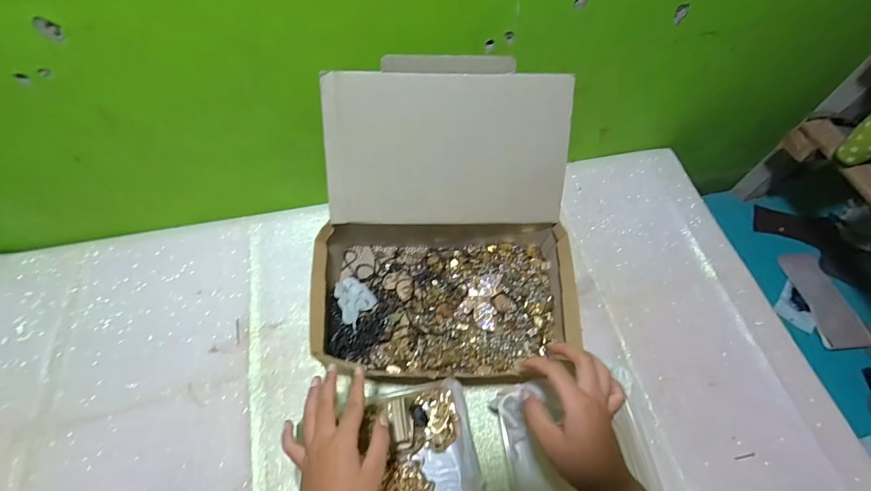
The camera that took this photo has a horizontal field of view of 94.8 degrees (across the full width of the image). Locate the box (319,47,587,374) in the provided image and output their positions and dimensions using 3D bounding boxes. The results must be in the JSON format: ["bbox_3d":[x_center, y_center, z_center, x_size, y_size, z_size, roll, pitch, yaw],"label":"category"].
[{"bbox_3d":[0.012,-0.022,0.516,0.320,0.248,0.313,-1,62,-2],"label":"box"}]

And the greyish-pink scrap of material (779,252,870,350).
[{"bbox_3d":[0.736,0.099,0.758,0.090,0.008,0.187,-7,61,-6],"label":"greyish-pink scrap of material"}]

